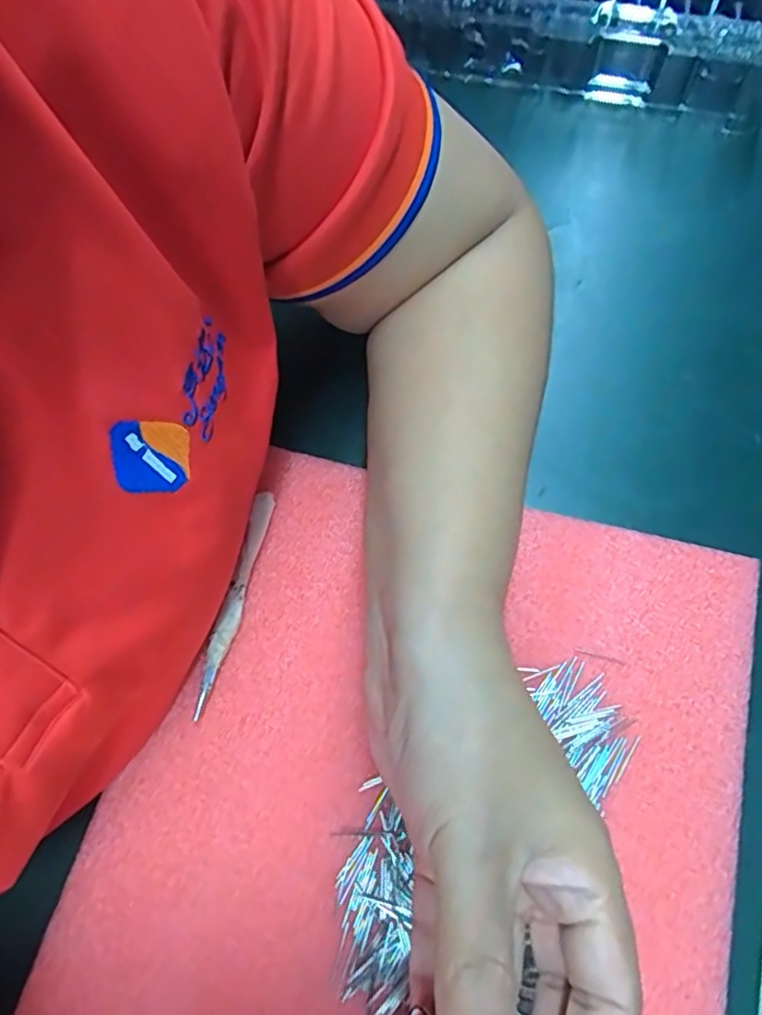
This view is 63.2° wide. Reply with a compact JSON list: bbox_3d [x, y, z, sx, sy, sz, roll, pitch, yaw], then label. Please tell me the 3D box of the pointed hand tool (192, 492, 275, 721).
[{"bbox_3d":[-0.070,0.044,0.297,0.009,0.011,0.107,11,68,8],"label":"pointed hand tool"}]

